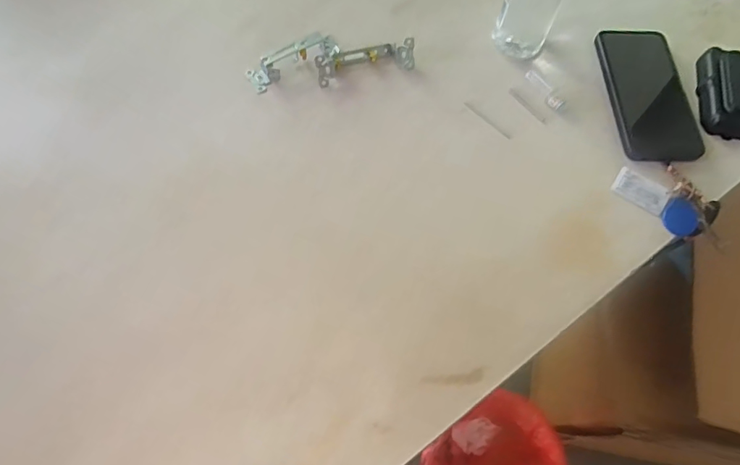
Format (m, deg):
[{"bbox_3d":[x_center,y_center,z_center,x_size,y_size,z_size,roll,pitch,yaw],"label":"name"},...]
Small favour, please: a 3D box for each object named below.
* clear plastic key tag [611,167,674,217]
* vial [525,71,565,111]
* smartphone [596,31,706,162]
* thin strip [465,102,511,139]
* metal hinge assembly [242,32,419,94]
[{"bbox_3d":[0.256,-0.040,0.433,0.048,0.007,0.031,31,69,12],"label":"clear plastic key tag"},{"bbox_3d":[0.183,-0.148,0.478,0.016,0.009,0.053,-27,70,-12],"label":"vial"},{"bbox_3d":[0.289,-0.147,0.477,0.080,0.013,0.162,0,66,-1],"label":"smartphone"},{"bbox_3d":[0.120,-0.115,0.469,0.005,0.004,0.060,-41,73,-17],"label":"thin strip"},{"bbox_3d":[-0.043,-0.187,0.483,0.173,0.025,0.057,-12,67,-7],"label":"metal hinge assembly"}]

